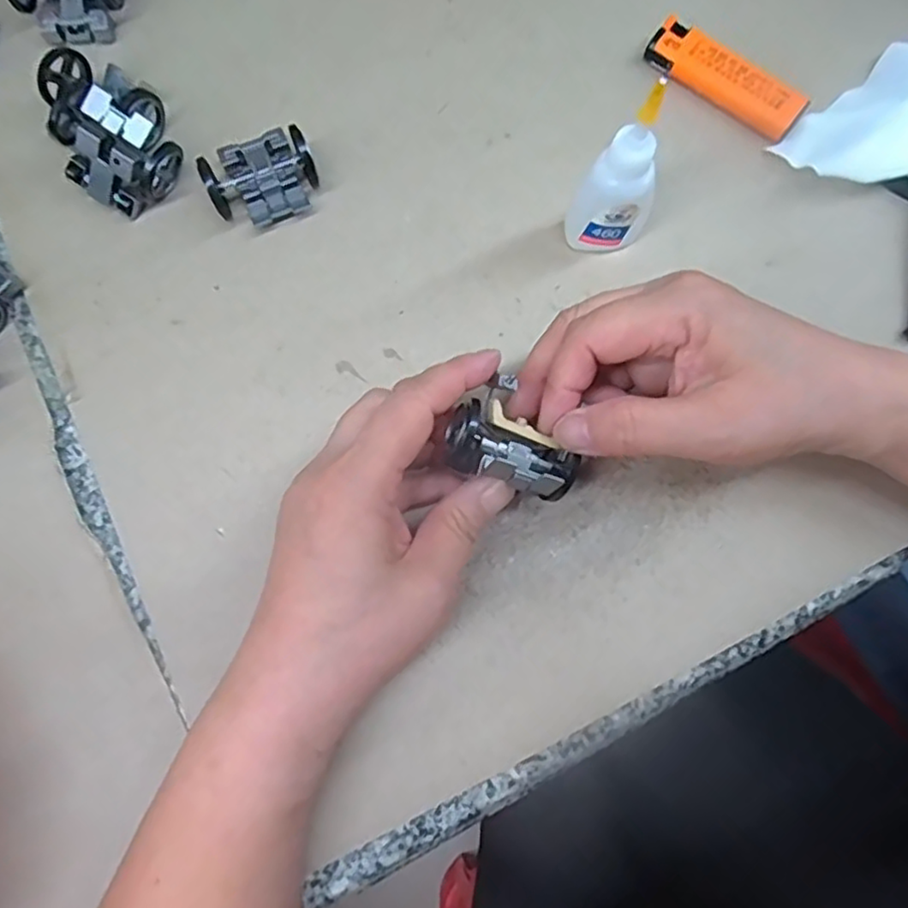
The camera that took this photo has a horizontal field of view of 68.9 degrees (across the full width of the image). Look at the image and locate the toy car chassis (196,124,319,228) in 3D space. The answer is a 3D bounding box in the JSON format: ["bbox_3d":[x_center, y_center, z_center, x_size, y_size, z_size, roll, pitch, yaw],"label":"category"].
[{"bbox_3d":[-0.088,-0.128,0.301,0.047,0.022,0.042,-21,78,-6],"label":"toy car chassis"}]

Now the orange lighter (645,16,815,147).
[{"bbox_3d":[0.131,-0.182,0.323,0.080,0.015,0.023,41,79,8],"label":"orange lighter"}]

